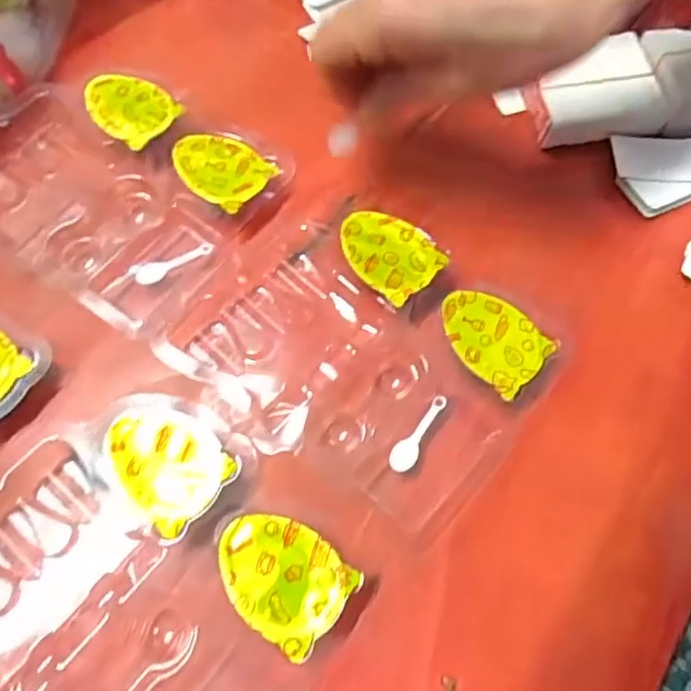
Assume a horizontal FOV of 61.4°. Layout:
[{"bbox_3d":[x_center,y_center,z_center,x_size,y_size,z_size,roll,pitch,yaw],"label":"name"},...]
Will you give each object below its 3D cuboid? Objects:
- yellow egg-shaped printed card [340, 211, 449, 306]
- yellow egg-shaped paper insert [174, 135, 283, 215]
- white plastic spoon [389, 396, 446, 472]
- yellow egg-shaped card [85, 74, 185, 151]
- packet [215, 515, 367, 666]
[{"bbox_3d":[0.020,-0.046,0.282,0.037,0.004,0.049,-40,74,-17],"label":"yellow egg-shaped printed card"},{"bbox_3d":[-0.065,-0.092,0.299,0.049,0.004,0.037,36,71,8],"label":"yellow egg-shaped paper insert"},{"bbox_3d":[0.031,0.038,0.254,0.011,0.005,0.039,29,68,10],"label":"white plastic spoon"},{"bbox_3d":[-0.117,-0.129,0.313,0.050,0.004,0.038,37,72,11],"label":"yellow egg-shaped card"},{"bbox_3d":[-0.025,0.089,0.227,0.051,0.016,0.039,37,69,13],"label":"packet"}]

